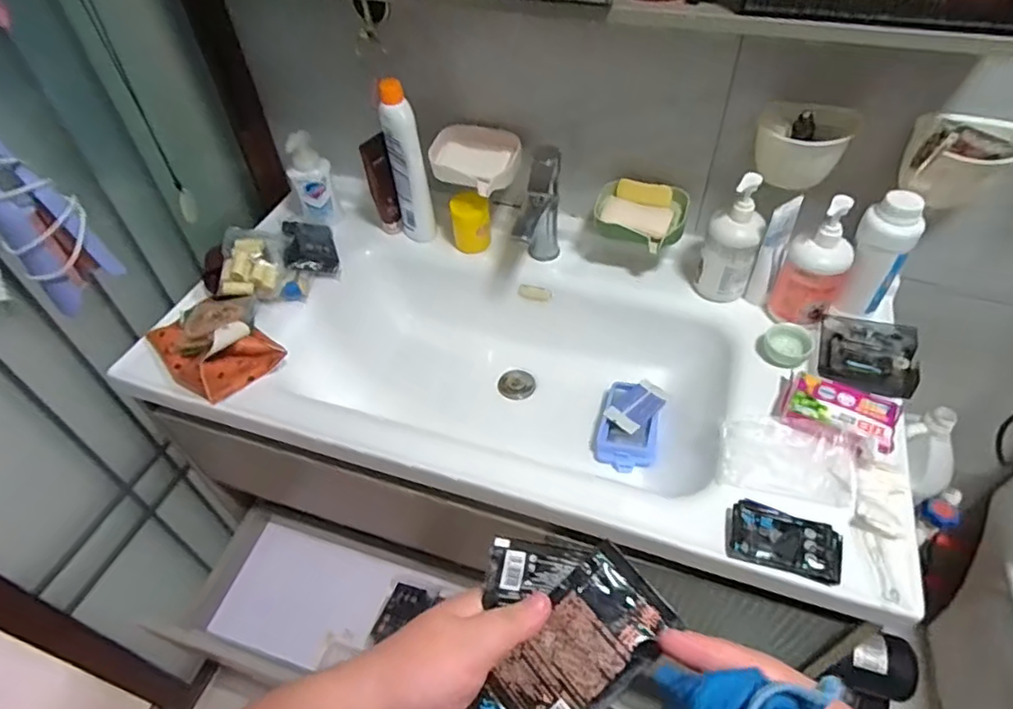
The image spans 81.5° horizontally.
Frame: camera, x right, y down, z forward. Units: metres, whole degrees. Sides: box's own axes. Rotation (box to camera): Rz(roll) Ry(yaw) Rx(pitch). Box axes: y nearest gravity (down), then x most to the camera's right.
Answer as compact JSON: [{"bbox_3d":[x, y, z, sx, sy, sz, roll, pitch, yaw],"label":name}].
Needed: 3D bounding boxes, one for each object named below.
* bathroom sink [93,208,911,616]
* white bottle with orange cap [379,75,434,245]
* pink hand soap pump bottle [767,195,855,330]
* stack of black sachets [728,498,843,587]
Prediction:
[{"bbox_3d":[0.026,0.054,0.892,0.889,0.222,0.454,13,50,13],"label":"bathroom sink"},{"bbox_3d":[-0.154,-0.285,0.916,0.049,0.279,0.049,-14,49,-10],"label":"white bottle with orange cap"},{"bbox_3d":[0.392,-0.109,0.744,0.075,0.173,0.056,24,53,22],"label":"pink hand soap pump bottle"},{"bbox_3d":[0.291,0.190,0.612,0.106,0.019,0.068,14,50,15],"label":"stack of black sachets"}]

